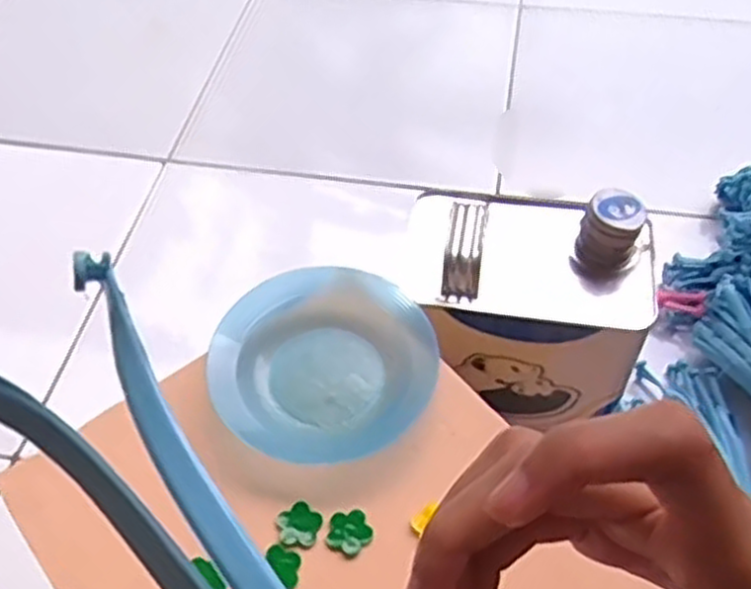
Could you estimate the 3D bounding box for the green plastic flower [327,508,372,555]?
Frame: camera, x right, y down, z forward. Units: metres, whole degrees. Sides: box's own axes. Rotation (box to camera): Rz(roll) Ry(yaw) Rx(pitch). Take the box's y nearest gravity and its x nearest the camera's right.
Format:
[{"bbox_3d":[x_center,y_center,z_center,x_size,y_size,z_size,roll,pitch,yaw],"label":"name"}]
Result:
[{"bbox_3d":[-0.014,0.123,0.409,0.023,0.004,0.023,-1,52,1],"label":"green plastic flower"}]

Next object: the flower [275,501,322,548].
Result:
[{"bbox_3d":[-0.040,0.120,0.412,0.022,0.005,0.023,-1,52,1],"label":"flower"}]

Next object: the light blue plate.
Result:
[{"bbox_3d":[-0.031,0.039,0.465,0.128,0.028,0.114,-19,54,-12],"label":"light blue plate"}]

